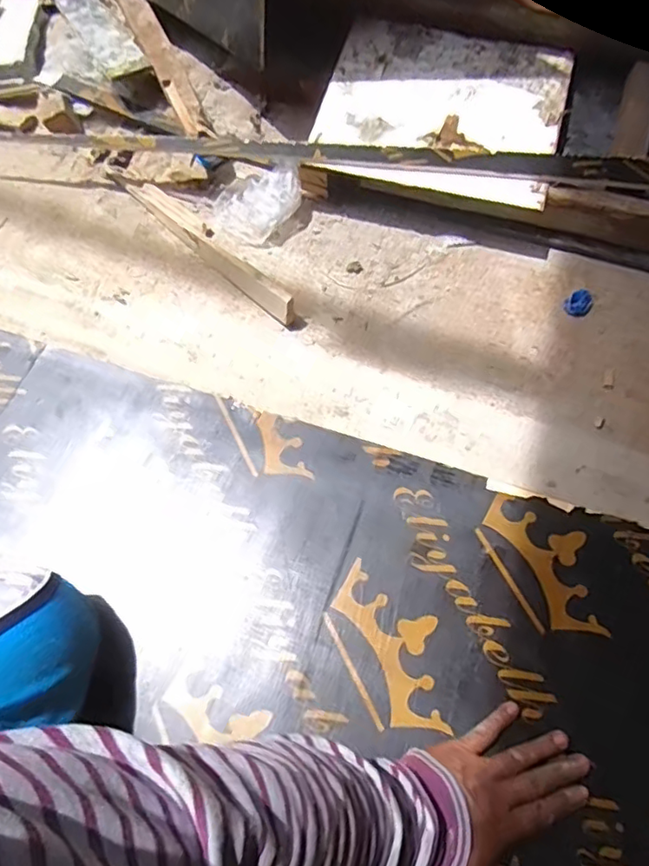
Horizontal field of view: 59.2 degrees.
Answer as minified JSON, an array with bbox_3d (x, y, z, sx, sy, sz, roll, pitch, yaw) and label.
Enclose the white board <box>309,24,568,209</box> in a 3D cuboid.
[{"bbox_3d":[0.175,-0.487,0.850,0.341,0.020,0.317,14,67,9],"label":"white board"}]

